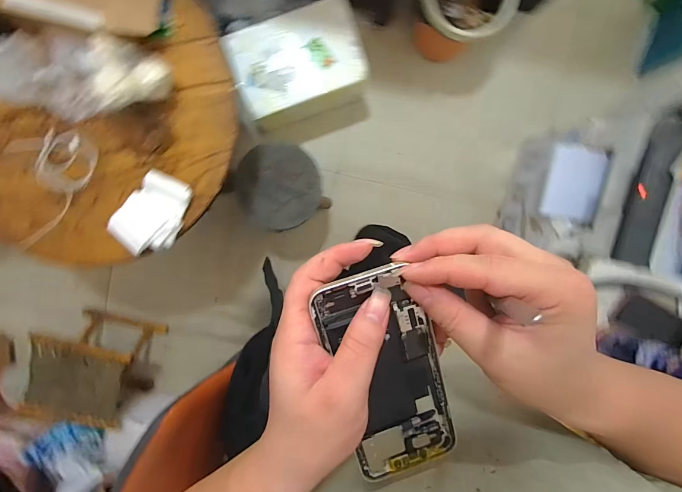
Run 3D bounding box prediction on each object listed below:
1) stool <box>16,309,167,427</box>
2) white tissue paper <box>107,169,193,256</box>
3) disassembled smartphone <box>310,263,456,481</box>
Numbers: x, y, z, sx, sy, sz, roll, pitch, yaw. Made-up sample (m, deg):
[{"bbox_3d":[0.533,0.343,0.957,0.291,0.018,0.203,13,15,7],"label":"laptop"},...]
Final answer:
[{"bbox_3d":[-0.876,0.438,1.229,0.301,0.272,0.297,16,99,-4],"label":"stool"},{"bbox_3d":[-0.443,-0.071,0.807,0.133,0.024,0.206,40,96,-7],"label":"white tissue paper"},{"bbox_3d":[0.032,0.086,0.228,0.069,0.014,0.150,-19,105,2],"label":"disassembled smartphone"}]

